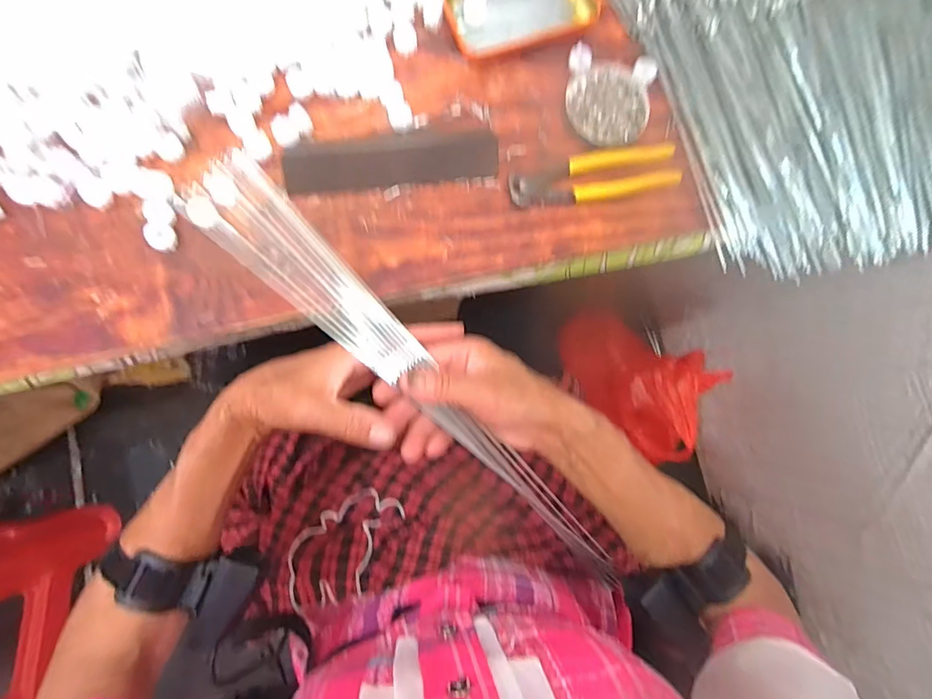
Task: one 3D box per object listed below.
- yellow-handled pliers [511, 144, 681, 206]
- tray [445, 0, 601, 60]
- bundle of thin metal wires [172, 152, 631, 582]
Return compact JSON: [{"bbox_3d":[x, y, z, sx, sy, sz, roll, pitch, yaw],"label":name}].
[{"bbox_3d":[0.122,-0.164,0.454,0.163,0.013,0.045,-11,82,-6],"label":"yellow-handled pliers"},{"bbox_3d":[0.054,-0.339,0.468,0.143,0.015,0.080,-18,83,-7],"label":"tray"},{"bbox_3d":[-0.032,0.028,0.358,0.051,0.016,0.420,-46,98,-7],"label":"bundle of thin metal wires"}]

